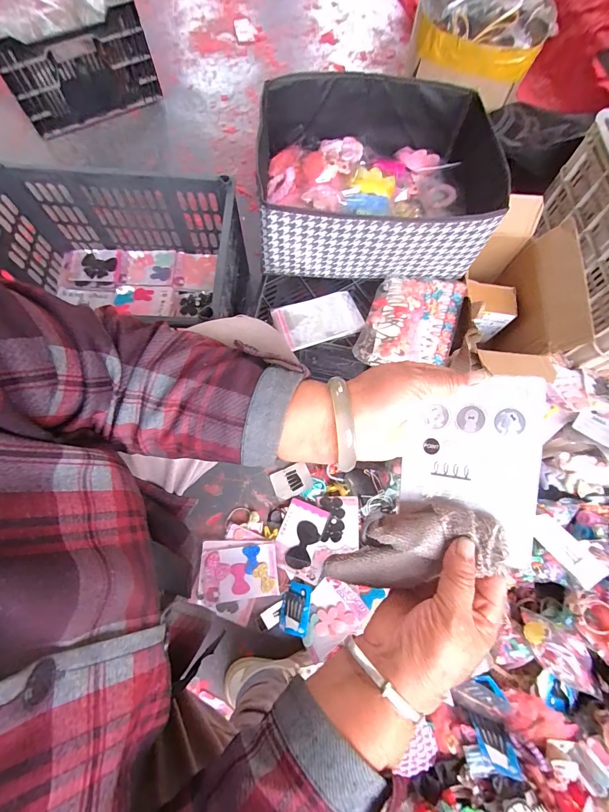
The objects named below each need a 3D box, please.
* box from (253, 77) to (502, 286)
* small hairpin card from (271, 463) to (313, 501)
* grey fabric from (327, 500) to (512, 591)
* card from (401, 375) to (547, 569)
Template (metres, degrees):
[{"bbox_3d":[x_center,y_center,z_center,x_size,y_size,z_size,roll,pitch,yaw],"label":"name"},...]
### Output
[{"bbox_3d":[0.132,-0.421,0.670,0.416,0.163,0.338,0,72,-2],"label":"box"},{"bbox_3d":[-0.029,0.166,0.774,0.084,0.011,0.061,-19,73,-8],"label":"small hairpin card"},{"bbox_3d":[0.079,0.112,0.275,0.135,0.028,0.059,-26,72,19],"label":"grey fabric"},{"bbox_3d":[0.127,0.042,0.272,0.094,0.005,0.129,7,89,28],"label":"card"}]

